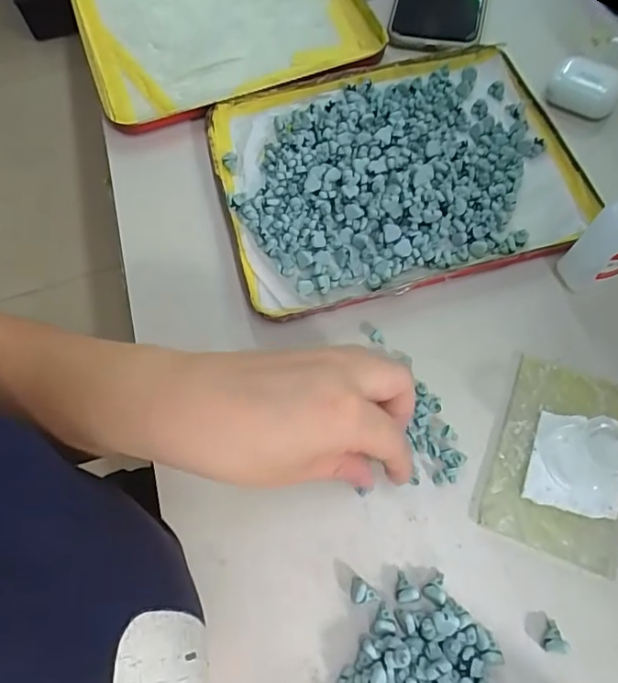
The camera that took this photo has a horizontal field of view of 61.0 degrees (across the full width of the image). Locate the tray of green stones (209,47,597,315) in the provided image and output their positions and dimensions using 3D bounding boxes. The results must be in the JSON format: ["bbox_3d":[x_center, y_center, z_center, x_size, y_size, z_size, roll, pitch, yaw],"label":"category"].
[{"bbox_3d":[0.060,-0.130,0.382,0.245,0.019,0.201,-15,65,-6],"label":"tray of green stones"}]

